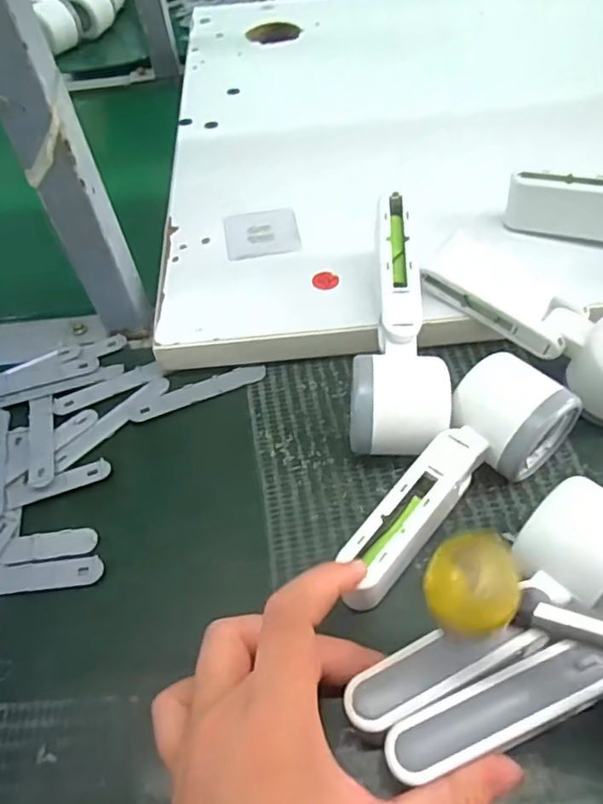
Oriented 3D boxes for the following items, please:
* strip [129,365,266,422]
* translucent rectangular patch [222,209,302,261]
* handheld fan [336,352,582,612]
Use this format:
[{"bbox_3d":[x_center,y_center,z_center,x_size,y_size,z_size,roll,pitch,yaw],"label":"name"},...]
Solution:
[{"bbox_3d":[-0.070,-0.007,0.398,0.094,0.005,0.017,-20,54,-9],"label":"strip"},{"bbox_3d":[-0.031,-0.133,0.454,0.057,0.004,0.052,-10,53,-2],"label":"translucent rectangular patch"},{"bbox_3d":[0.078,0.042,0.312,0.167,0.046,0.056,-40,63,-22],"label":"handheld fan"}]

